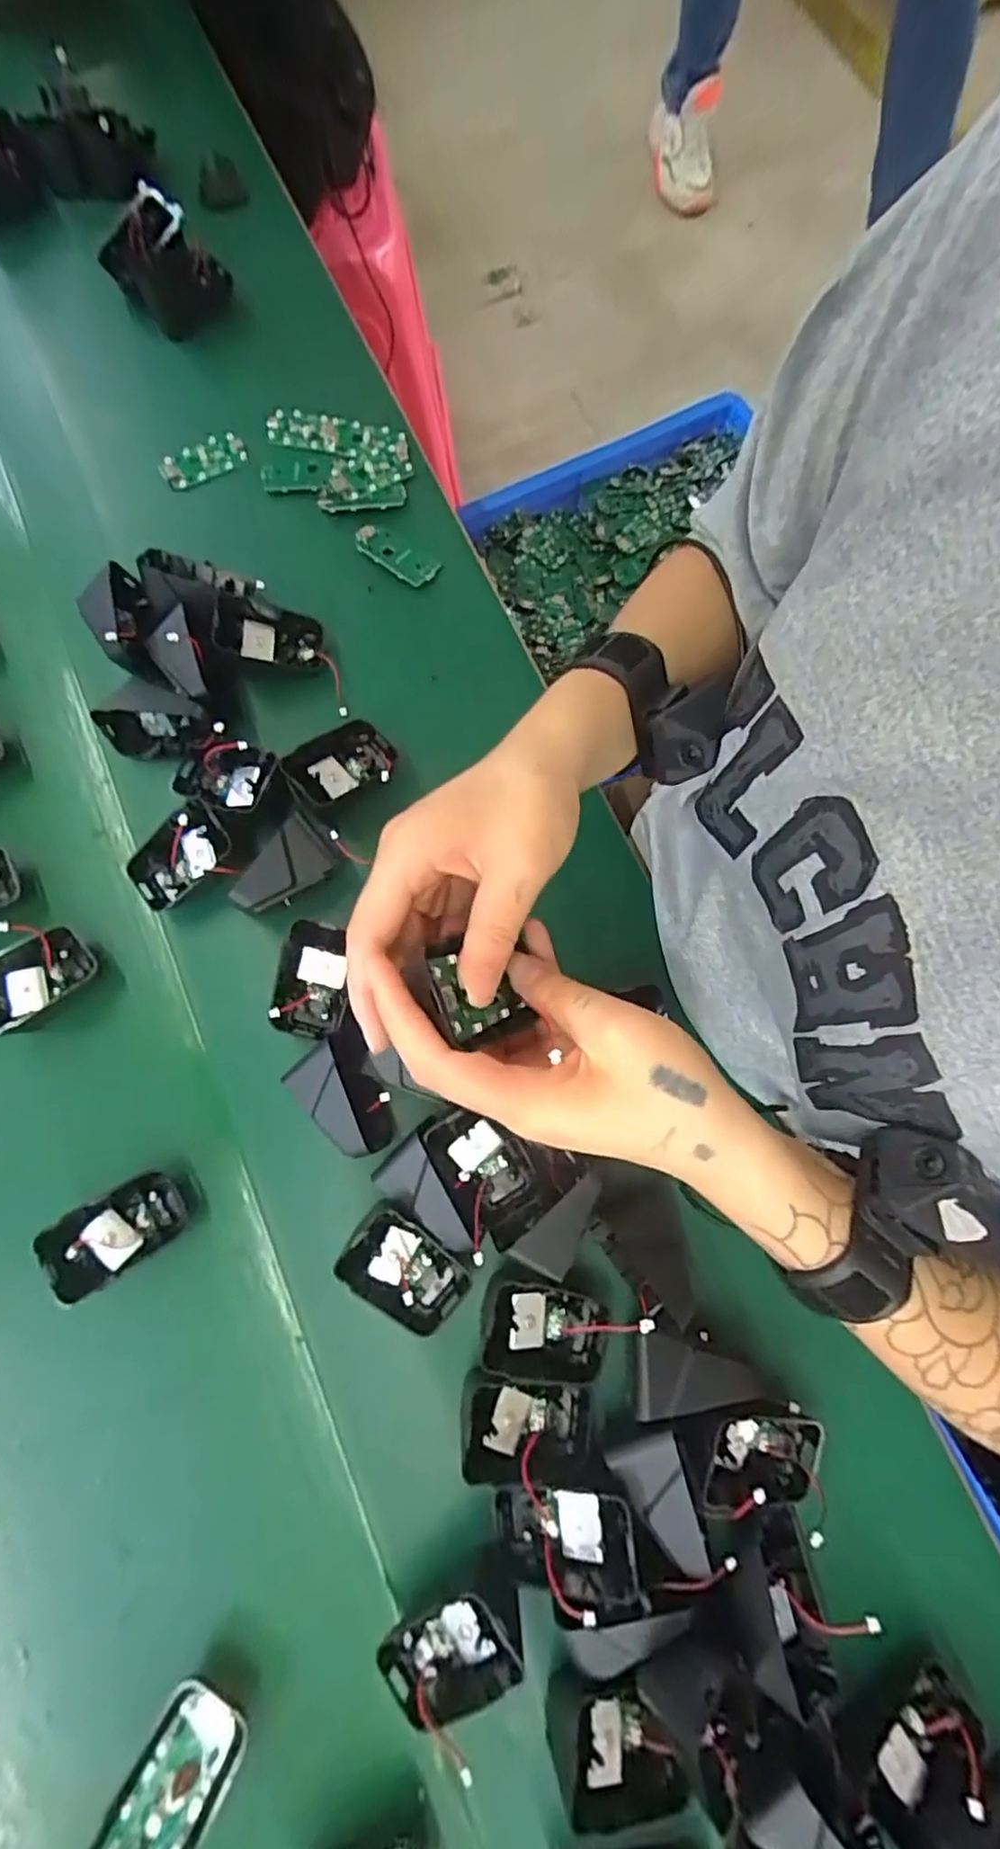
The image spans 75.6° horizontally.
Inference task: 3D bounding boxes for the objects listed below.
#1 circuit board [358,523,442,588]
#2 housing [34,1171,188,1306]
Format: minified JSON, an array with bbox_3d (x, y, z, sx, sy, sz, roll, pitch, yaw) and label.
[{"bbox_3d":[-0.077,-0.271,0.473,0.062,0.009,0.026,30,79,7],"label":"circuit board"},{"bbox_3d":[-0.212,0.170,0.358,0.063,0.033,0.041,-31,79,-6],"label":"housing"}]

